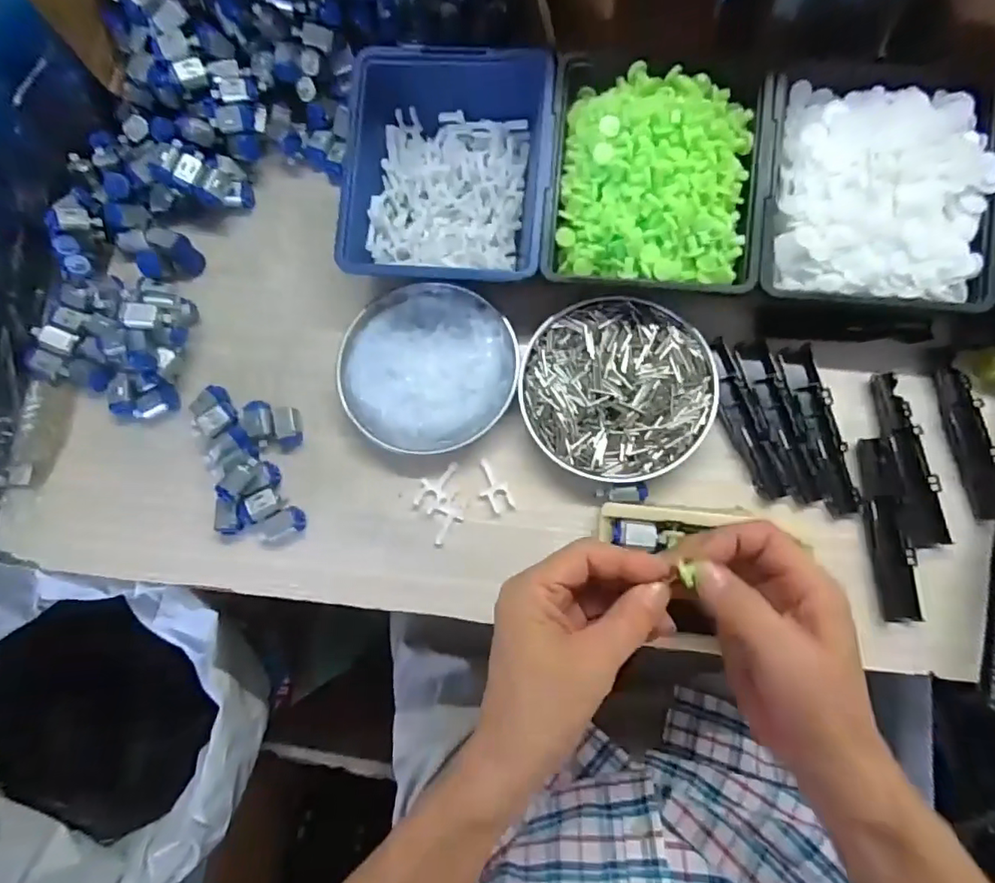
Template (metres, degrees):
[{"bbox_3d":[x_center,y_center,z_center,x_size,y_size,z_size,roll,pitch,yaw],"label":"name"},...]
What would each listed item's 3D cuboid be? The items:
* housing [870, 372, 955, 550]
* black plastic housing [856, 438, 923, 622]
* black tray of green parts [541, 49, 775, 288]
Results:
[{"bbox_3d":[0.281,0.011,0.385,0.025,0.009,0.119,-7,78,2],"label":"housing"},{"bbox_3d":[0.262,0.057,0.377,0.025,0.010,0.119,-2,78,3],"label":"black plastic housing"},{"bbox_3d":[0.109,-0.183,0.394,0.143,0.063,0.160,5,79,5],"label":"black tray of green parts"}]

